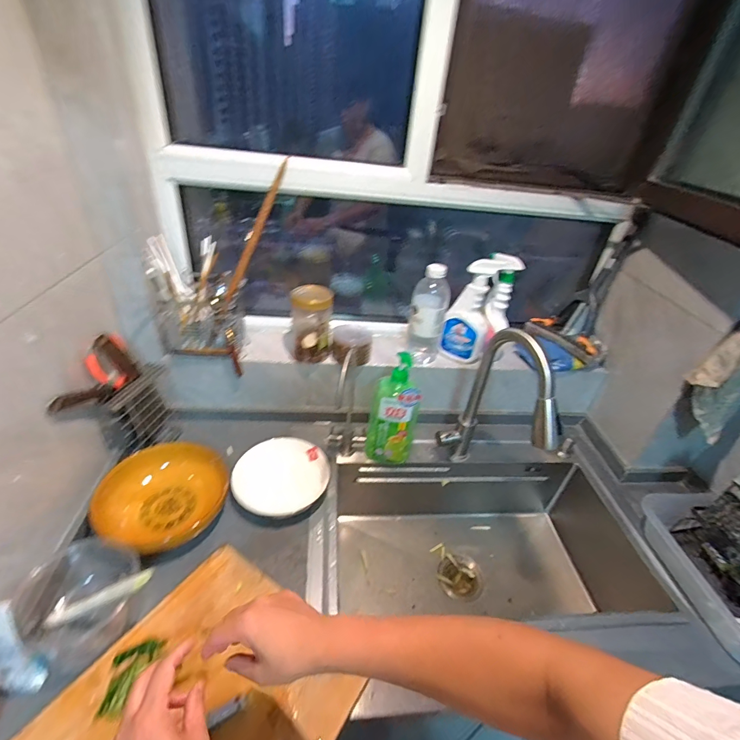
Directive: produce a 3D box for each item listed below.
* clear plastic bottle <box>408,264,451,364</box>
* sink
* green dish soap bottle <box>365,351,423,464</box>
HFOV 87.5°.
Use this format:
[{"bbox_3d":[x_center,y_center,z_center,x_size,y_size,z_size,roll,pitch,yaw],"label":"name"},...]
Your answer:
[{"bbox_3d":[0.141,-0.133,0.942,0.088,0.237,0.075,10,35,4],"label":"clear plastic bottle"},{"bbox_3d":[0.274,0.423,0.901,0.781,0.243,0.446,4,35,-4],"label":"sink"},{"bbox_3d":[0.057,0.087,0.880,0.108,0.275,0.076,9,35,3],"label":"green dish soap bottle"}]

